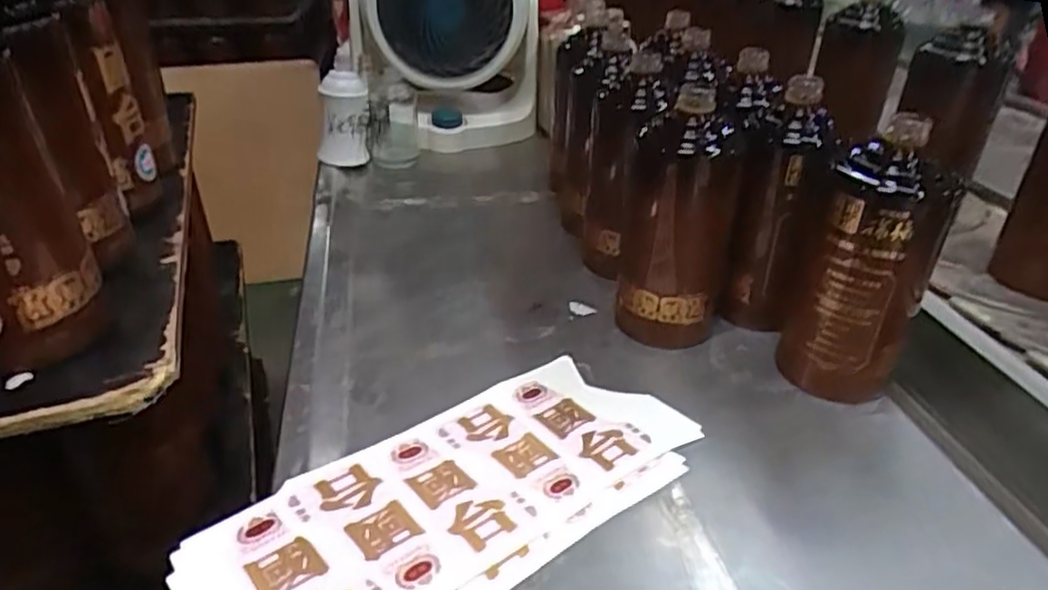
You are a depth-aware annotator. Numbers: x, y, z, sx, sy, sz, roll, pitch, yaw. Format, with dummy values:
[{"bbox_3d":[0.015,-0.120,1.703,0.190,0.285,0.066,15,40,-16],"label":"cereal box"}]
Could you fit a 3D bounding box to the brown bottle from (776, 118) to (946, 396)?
[{"bbox_3d":[0.234,-0.020,0.480,0.078,0.186,0.081,14,33,19],"label":"brown bottle"}]

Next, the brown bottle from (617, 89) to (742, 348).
[{"bbox_3d":[0.119,-0.054,0.530,0.080,0.183,0.077,9,32,10],"label":"brown bottle"}]

